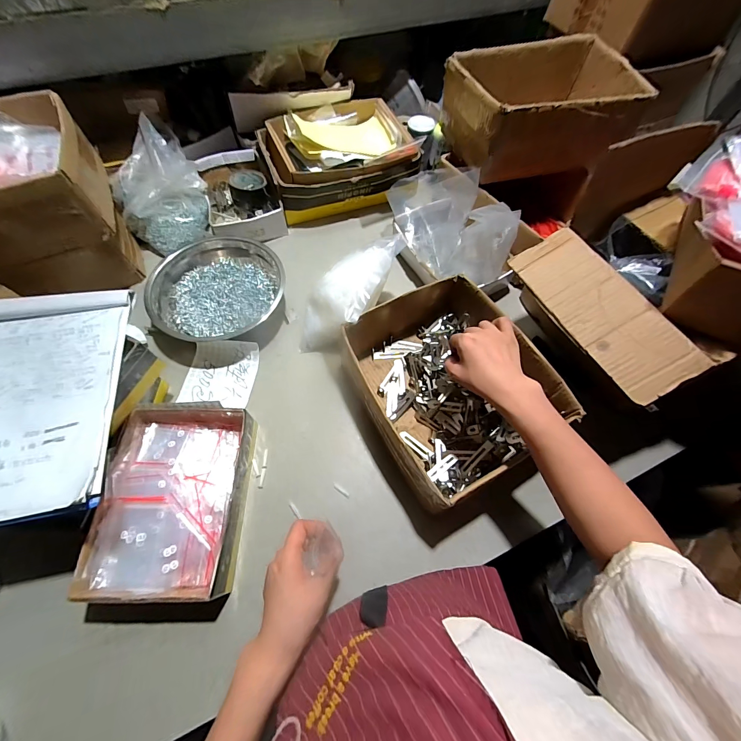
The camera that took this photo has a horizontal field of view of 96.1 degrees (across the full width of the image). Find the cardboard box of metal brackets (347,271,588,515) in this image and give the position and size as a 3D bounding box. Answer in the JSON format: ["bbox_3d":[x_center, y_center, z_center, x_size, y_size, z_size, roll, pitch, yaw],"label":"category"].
[{"bbox_3d":[0.122,0.020,0.558,0.254,0.109,0.306,-27,67,-14],"label":"cardboard box of metal brackets"}]

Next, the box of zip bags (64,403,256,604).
[{"bbox_3d":[-0.277,0.179,0.487,0.175,0.069,0.249,1,64,-1],"label":"box of zip bags"}]

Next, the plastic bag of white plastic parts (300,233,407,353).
[{"bbox_3d":[-0.045,-0.142,0.616,0.125,0.149,0.201,20,65,8],"label":"plastic bag of white plastic parts"}]

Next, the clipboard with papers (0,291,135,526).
[{"bbox_3d":[-0.437,0.027,0.426,0.213,0.022,0.316,-9,64,-6],"label":"clipboard with papers"}]

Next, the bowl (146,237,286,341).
[{"bbox_3d":[-0.288,-0.153,0.643,0.225,0.073,0.214,1,64,-1],"label":"bowl"}]

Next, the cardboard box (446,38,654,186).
[{"bbox_3d":[0.357,-0.540,0.695,0.356,0.126,0.246,-14,65,-8],"label":"cardboard box"}]

